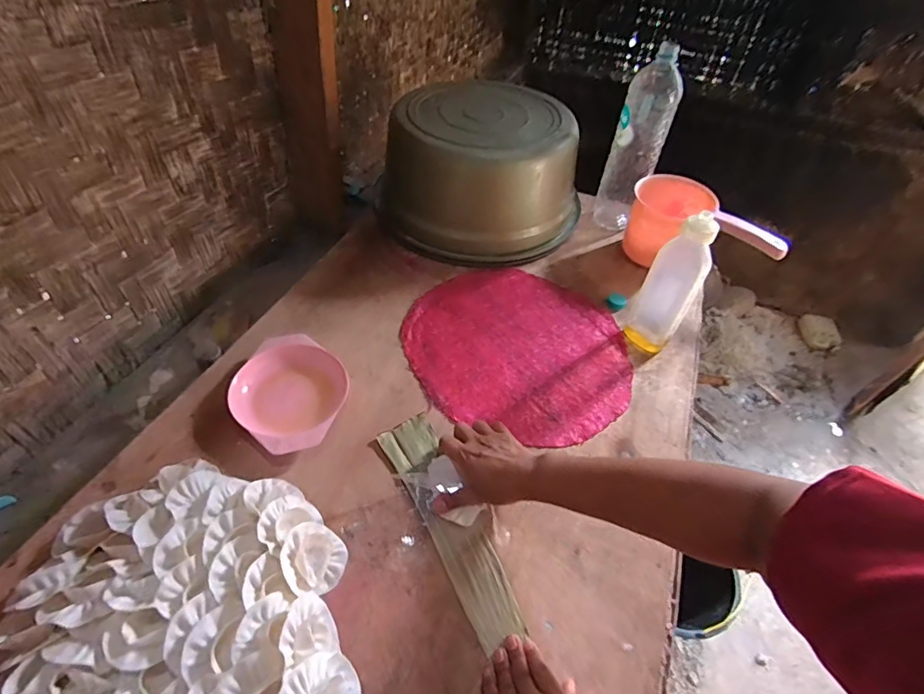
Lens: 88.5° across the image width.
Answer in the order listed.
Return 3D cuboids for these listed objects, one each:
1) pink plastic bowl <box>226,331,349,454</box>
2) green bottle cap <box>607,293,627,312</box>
[{"bbox_3d":[-0.226,0.060,0.634,0.170,0.034,0.152,33,53,23],"label":"pink plastic bowl"},{"bbox_3d":[0.262,-0.076,0.806,0.029,0.018,0.030,3,47,-3],"label":"green bottle cap"}]

